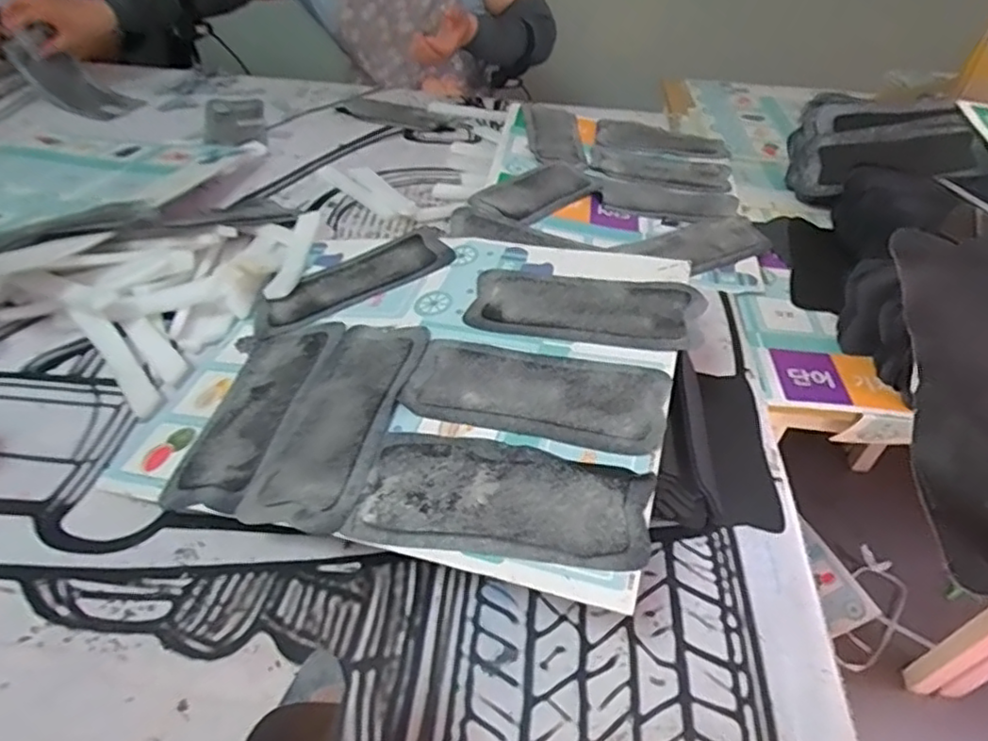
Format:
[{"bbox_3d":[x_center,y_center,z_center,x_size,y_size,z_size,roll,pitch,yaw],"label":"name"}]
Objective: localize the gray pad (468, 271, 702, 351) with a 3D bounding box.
[{"bbox_3d":[0.084,-0.062,0.606,0.211,0.007,0.084,8,48,17],"label":"gray pad"}]

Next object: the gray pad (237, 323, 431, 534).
[{"bbox_3d":[-0.130,0.035,0.546,0.101,0.008,0.216,-2,43,20],"label":"gray pad"}]

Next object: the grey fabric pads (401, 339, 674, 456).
[{"bbox_3d":[0.034,0.017,0.536,0.215,0.006,0.089,9,46,17],"label":"grey fabric pads"}]

